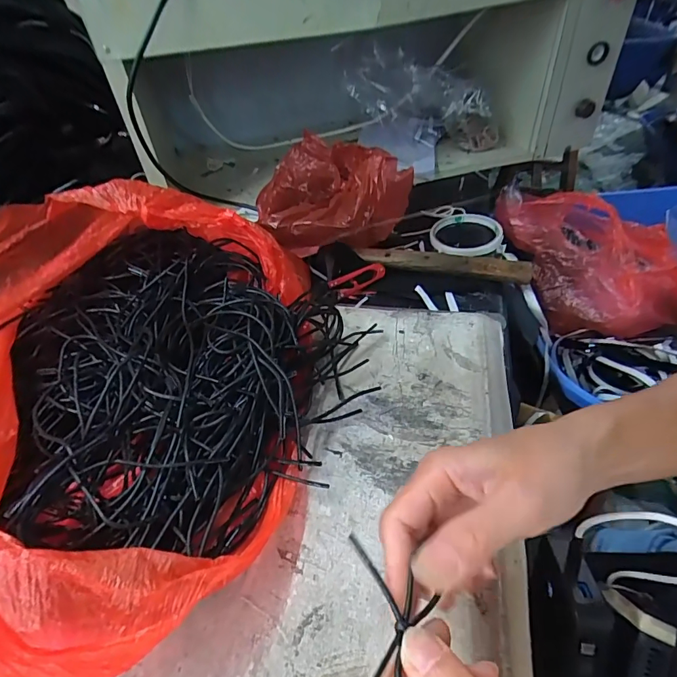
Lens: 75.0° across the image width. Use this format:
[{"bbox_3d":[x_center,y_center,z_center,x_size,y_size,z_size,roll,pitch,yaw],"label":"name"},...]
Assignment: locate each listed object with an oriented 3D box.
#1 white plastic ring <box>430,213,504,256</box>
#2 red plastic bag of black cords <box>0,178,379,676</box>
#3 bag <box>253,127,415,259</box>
[{"bbox_3d":[0.158,-0.132,0.548,0.084,0.019,0.095,8,48,13],"label":"white plastic ring"},{"bbox_3d":[-0.155,0.009,0.321,0.318,0.113,0.307,25,54,26],"label":"red plastic bag of black cords"},{"bbox_3d":[-0.012,-0.182,0.546,0.181,0.098,0.196,-6,45,-1],"label":"bag"}]

